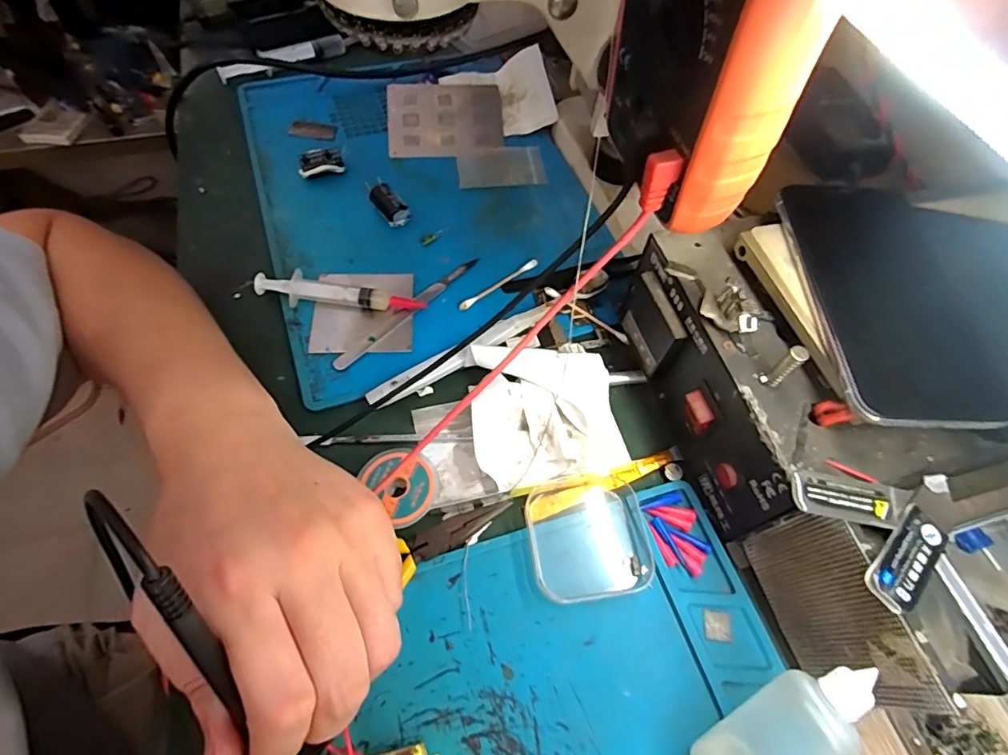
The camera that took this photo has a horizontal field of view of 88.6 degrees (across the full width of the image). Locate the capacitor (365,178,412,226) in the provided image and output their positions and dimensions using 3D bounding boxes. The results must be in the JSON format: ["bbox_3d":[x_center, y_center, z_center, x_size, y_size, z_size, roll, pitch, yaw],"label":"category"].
[{"bbox_3d":[-0.091,-0.138,0.405,0.017,0.020,0.041,-32,68,-19],"label":"capacitor"}]

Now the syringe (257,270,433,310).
[{"bbox_3d":[-0.112,-0.057,0.353,0.112,0.016,0.017,6,61,0],"label":"syringe"}]

